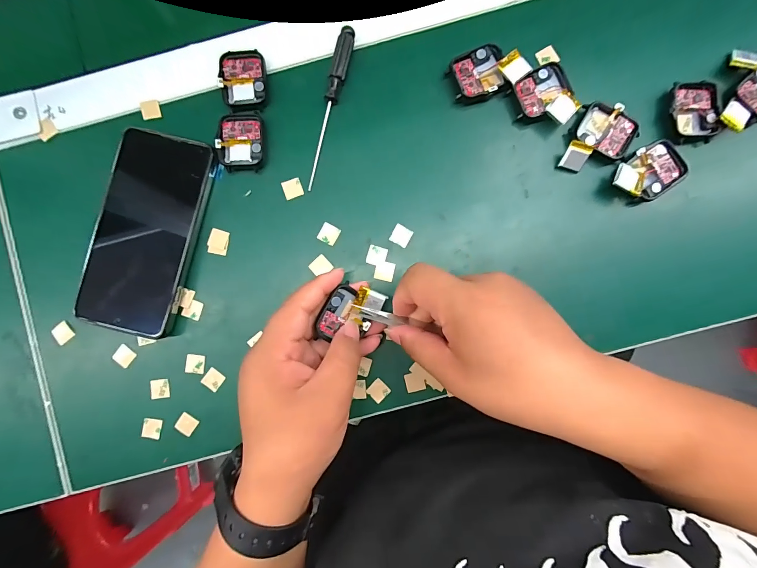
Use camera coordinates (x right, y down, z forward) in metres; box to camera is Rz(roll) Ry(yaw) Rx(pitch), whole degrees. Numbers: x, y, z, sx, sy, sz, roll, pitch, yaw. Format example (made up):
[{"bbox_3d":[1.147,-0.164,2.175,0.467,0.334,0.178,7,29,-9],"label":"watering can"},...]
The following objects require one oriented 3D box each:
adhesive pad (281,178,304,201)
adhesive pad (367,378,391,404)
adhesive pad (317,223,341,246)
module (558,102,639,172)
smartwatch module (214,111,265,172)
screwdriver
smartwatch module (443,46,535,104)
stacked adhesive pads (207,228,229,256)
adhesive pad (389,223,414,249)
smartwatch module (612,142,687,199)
[{"bbox_3d":[-0.072,-0.080,0.283,0.015,0.004,0.016,-20,90,2],"label":"adhesive pad"},{"bbox_3d":[0.000,0.088,0.278,0.015,0.004,0.015,43,92,1],"label":"adhesive pad"},{"bbox_3d":[-0.041,-0.042,0.281,0.016,0.004,0.015,28,91,1],"label":"adhesive pad"},{"bbox_3d":[0.177,-0.113,0.273,0.043,0.014,0.057,28,91,1],"label":"module"},{"bbox_3d":[-0.113,-0.118,0.279,0.036,0.007,0.047,-1,91,1],"label":"smartwatch module"},{"bbox_3d":[-0.040,-0.143,0.278,0.011,0.010,0.130,14,91,1],"label":"screwdriver"},{"bbox_3d":[0.087,-0.171,0.273,0.055,0.014,0.039,-23,90,2],"label":"smartwatch module"},{"bbox_3d":[-0.134,-0.035,0.282,0.016,0.004,0.020,12,91,1],"label":"stacked adhesive pads"},{"bbox_3d":[0.019,-0.040,0.280,0.016,0.004,0.015,29,91,1],"label":"adhesive pad"},{"bbox_3d":[0.211,-0.087,0.268,0.057,0.019,0.039,-22,90,2],"label":"smartwatch module"}]

